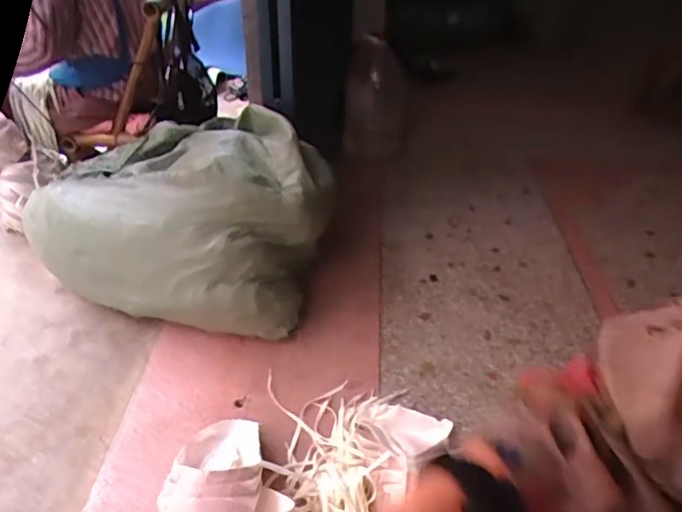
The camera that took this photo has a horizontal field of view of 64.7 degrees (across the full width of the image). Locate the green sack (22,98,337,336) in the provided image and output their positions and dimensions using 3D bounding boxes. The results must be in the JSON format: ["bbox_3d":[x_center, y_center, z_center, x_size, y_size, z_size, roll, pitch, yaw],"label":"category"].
[{"bbox_3d":[-0.358,-0.102,1.256,0.625,0.326,0.456,19,41,20],"label":"green sack"}]

